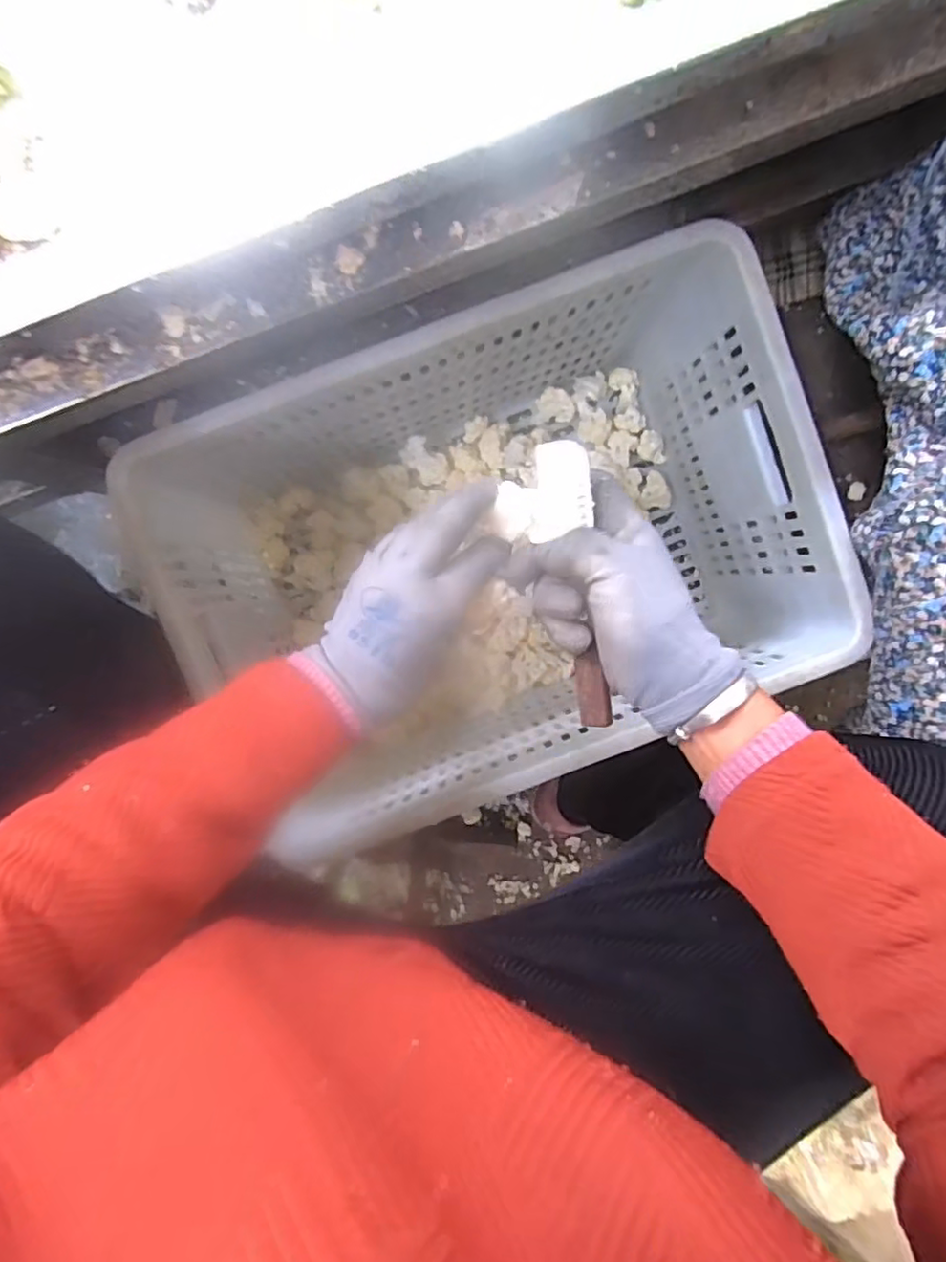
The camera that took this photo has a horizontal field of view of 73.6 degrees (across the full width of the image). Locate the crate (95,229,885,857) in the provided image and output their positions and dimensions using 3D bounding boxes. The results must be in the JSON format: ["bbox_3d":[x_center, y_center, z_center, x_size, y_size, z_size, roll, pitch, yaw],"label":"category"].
[{"bbox_3d":[0.014,-0.066,0.608,0.507,0.270,0.340,-21,94,0],"label":"crate"}]

